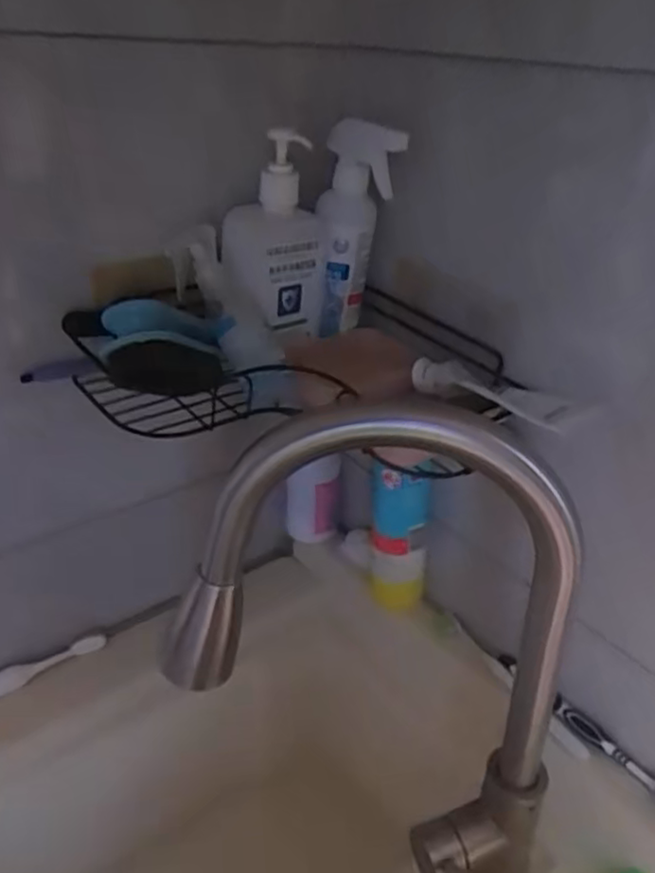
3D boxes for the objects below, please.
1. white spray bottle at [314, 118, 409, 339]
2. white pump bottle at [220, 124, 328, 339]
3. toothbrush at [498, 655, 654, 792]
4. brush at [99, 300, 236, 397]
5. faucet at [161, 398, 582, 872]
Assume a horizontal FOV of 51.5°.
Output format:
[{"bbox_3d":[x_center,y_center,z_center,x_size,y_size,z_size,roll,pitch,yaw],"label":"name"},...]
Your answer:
[{"bbox_3d":[0.024,-0.182,0.609,0.063,0.177,0.058,2,32,-3],"label":"white spray bottle"},{"bbox_3d":[-0.046,-0.160,0.570,0.056,0.166,0.081,23,37,28],"label":"white pump bottle"},{"bbox_3d":[0.222,0.253,0.593,0.020,0.028,0.188,-19,38,-32],"label":"toothbrush"},{"bbox_3d":[-0.119,-0.061,0.515,0.095,0.077,0.040,-10,34,-21],"label":"brush"},{"bbox_3d":[0.033,0.160,0.440,0.271,0.386,0.057,5,32,3],"label":"faucet"}]

